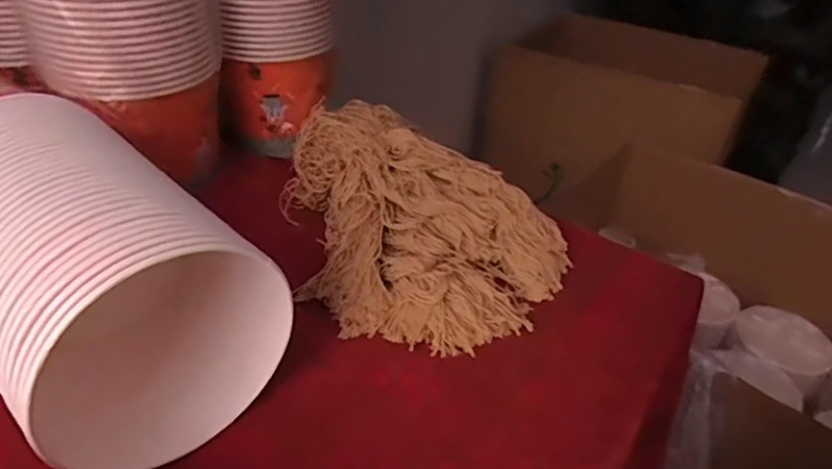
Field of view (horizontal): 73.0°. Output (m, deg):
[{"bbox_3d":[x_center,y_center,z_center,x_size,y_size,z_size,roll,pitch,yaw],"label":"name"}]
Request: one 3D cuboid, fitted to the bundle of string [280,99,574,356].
[{"bbox_3d":[-0.026,-0.020,0.566,0.227,0.086,0.335,-29,47,-36],"label":"bundle of string"}]

